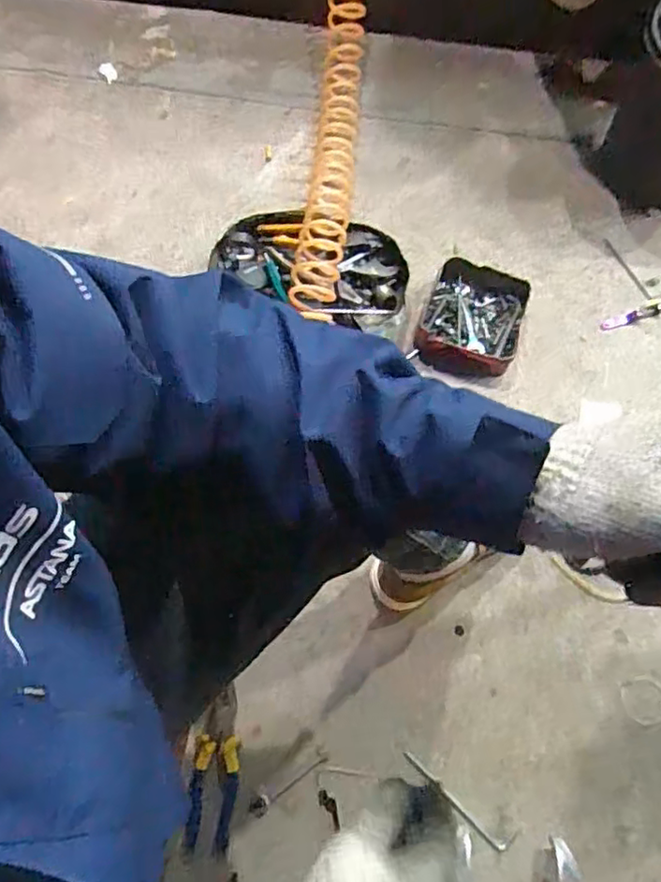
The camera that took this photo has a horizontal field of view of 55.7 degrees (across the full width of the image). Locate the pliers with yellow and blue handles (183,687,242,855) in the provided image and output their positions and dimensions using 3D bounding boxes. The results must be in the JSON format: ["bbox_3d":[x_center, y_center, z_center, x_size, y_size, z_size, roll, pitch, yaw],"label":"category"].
[{"bbox_3d":[-0.146,0.416,0.794,0.055,0.015,0.187,4,68,1],"label":"pliers with yellow and blue handles"}]

